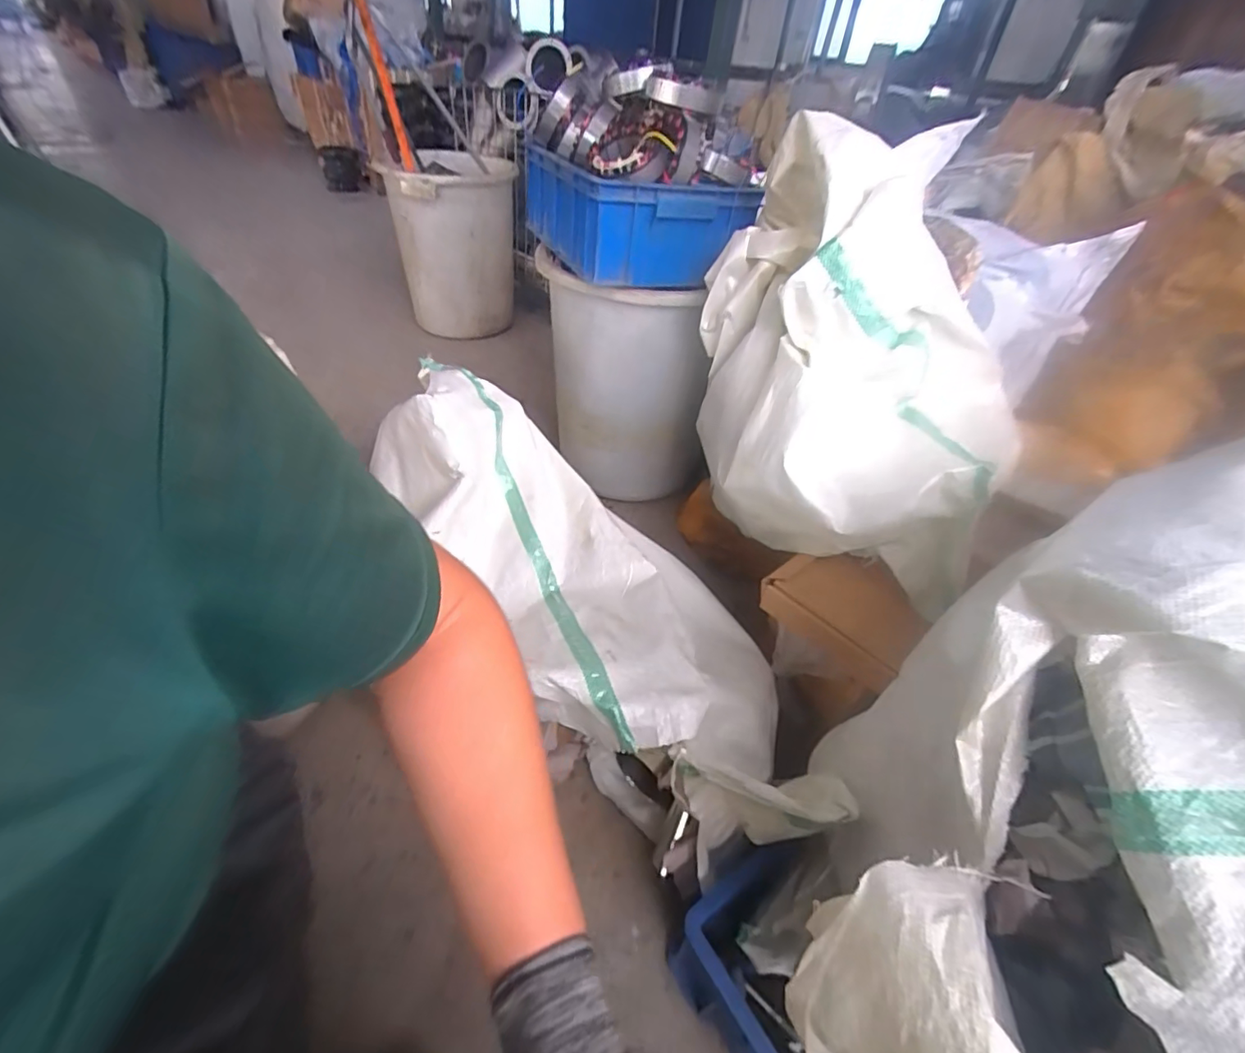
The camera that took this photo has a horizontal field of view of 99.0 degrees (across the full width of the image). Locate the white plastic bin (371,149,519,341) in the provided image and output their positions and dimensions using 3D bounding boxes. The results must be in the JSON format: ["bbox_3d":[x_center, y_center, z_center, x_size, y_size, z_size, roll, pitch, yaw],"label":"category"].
[{"bbox_3d":[-0.511,-0.862,1.664,0.349,0.450,0.361,-4,42,-12],"label":"white plastic bin"}]

